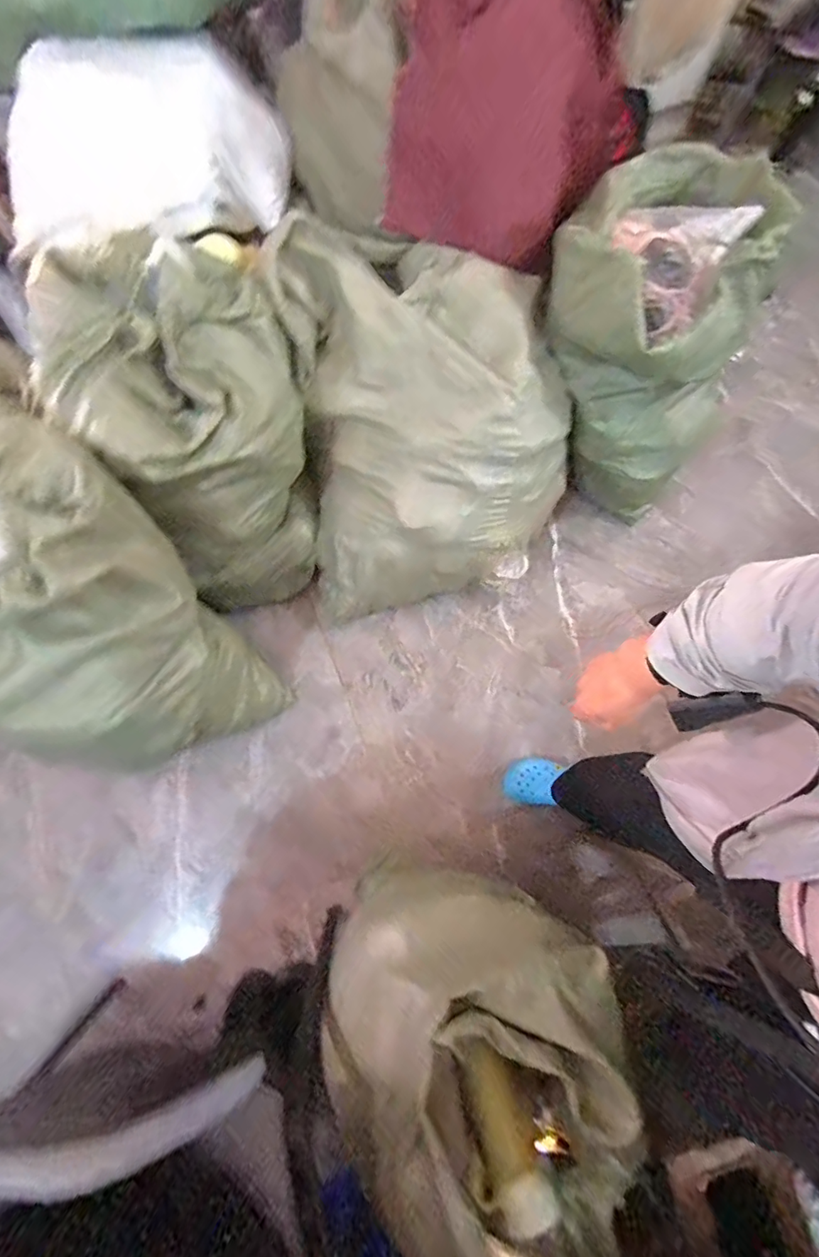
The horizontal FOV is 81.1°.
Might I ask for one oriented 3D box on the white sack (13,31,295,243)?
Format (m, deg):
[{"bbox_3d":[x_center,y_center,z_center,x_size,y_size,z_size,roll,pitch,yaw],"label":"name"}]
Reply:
[{"bbox_3d":[-0.539,-0.968,0.981,0.590,0.223,0.265,-24,75,-6],"label":"white sack"}]

